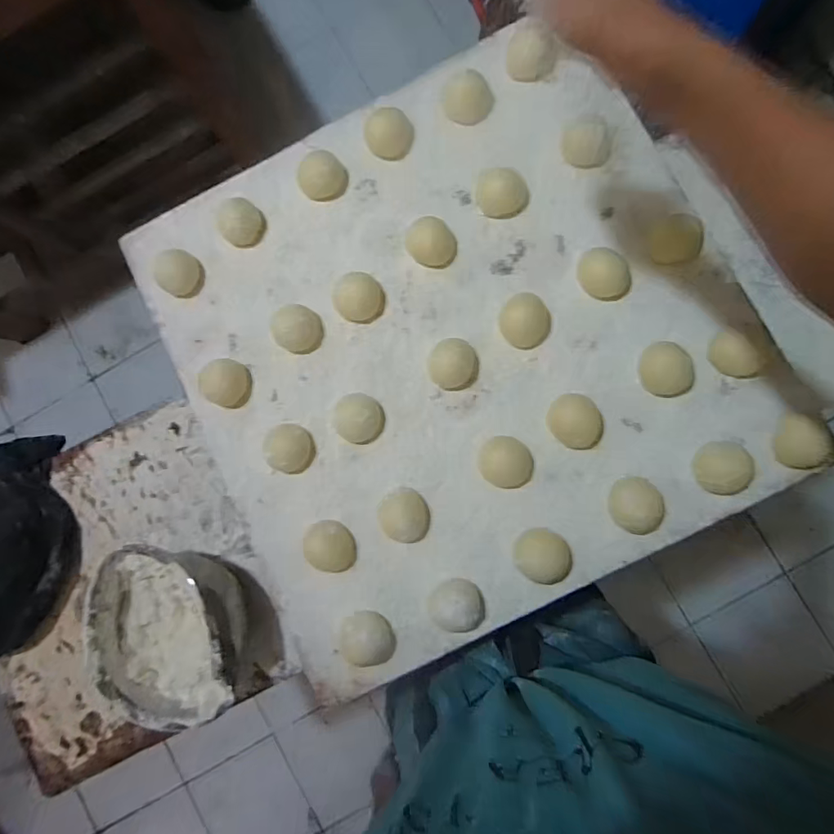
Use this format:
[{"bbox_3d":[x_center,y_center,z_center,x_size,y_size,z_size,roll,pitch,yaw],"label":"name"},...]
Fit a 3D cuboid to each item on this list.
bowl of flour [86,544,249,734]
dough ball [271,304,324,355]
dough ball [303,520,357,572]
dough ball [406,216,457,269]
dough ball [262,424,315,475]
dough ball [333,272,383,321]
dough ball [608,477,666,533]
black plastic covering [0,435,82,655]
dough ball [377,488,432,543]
[{"bbox_3d":[-0.289,0.248,0.559,0.156,0.098,0.196,-3,87,4],"label":"bowl of flour"},{"bbox_3d":[-0.126,-0.094,0.501,0.045,0.034,0.049,0,87,4],"label":"dough ball"},{"bbox_3d":[-0.090,0.134,0.484,0.046,0.026,0.054,-18,86,3],"label":"dough ball"},{"bbox_3d":[0.016,-0.186,0.501,0.050,0.033,0.044,21,88,5],"label":"dough ball"},{"bbox_3d":[-0.135,0.035,0.492,0.047,0.032,0.049,0,87,4],"label":"dough ball"},{"bbox_3d":[-0.065,-0.128,0.502,0.051,0.027,0.046,-2,87,4],"label":"dough ball"},{"bbox_3d":[0.218,0.087,0.458,0.053,0.031,0.053,0,87,4],"label":"dough ball"},{"bbox_3d":[-0.524,0.164,0.587,0.157,0.063,0.268,-8,86,3],"label":"black plastic covering"},{"bbox_3d":[-0.012,0.101,0.479,0.047,0.024,0.055,-27,85,2],"label":"dough ball"}]

